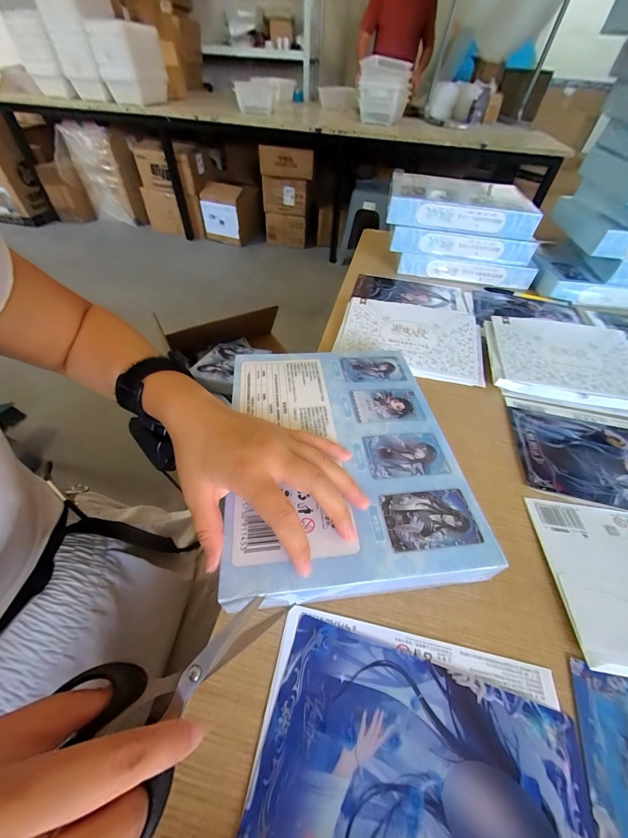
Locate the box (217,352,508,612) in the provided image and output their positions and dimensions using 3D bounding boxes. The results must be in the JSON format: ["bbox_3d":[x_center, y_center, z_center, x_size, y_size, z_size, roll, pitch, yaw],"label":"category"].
[{"bbox_3d":[0.023,0.029,0.286,0.187,0.042,0.238,-3,49,-6],"label":"box"}]

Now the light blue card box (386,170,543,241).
[{"bbox_3d":[0.265,-0.406,0.575,0.250,0.051,0.191,10,50,6],"label":"light blue card box"}]

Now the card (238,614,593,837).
[{"bbox_3d":[0.058,0.196,0.165,0.171,0.005,0.108,15,49,10],"label":"card"}]

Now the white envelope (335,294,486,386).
[{"bbox_3d":[0.132,-0.117,0.426,0.189,0.013,0.135,14,59,8],"label":"white envelope"}]

